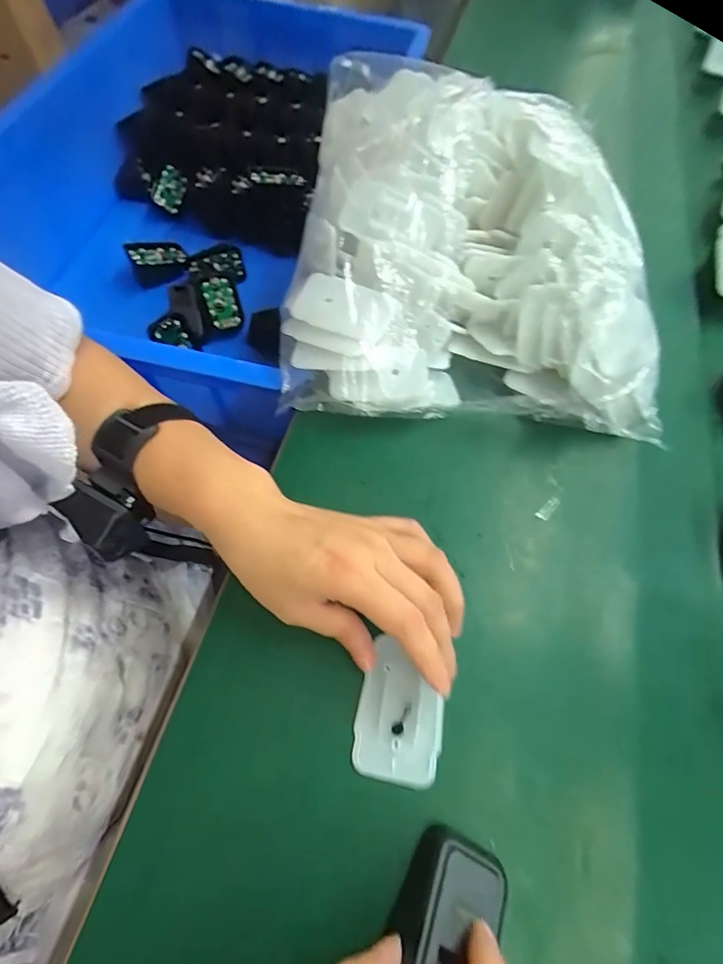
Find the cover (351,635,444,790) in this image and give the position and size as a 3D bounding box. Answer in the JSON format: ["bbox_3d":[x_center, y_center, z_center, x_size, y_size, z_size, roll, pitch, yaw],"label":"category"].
[{"bbox_3d":[0.022,0.125,0.240,0.046,0.005,0.067,12,65,5],"label":"cover"}]

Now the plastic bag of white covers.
[{"bbox_3d":[0.083,-0.198,0.339,0.258,0.101,0.315,6,65,2],"label":"plastic bag of white covers"}]

